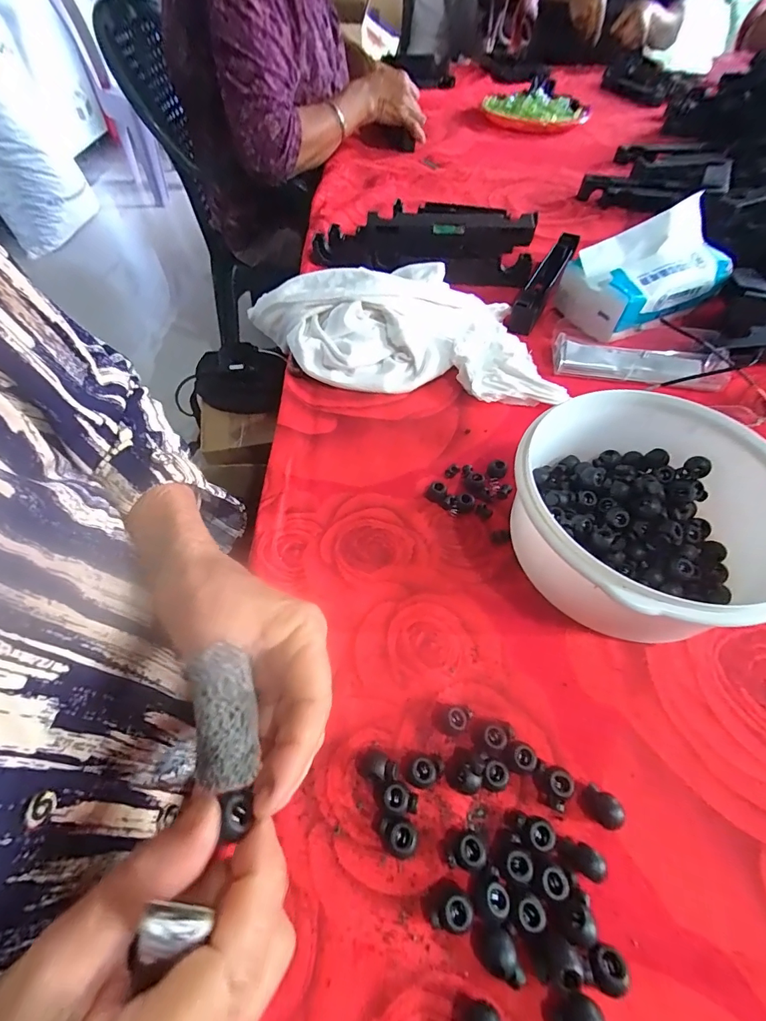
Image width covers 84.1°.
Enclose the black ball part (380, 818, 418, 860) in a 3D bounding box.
[{"bbox_3d":[0.008,0.159,0.205,0.019,0.009,0.014,13,57,7],"label":"black ball part"}]

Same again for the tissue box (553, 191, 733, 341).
[{"bbox_3d":[0.279,-0.254,0.447,0.157,0.090,0.094,-23,57,-18],"label":"tissue box"}]

